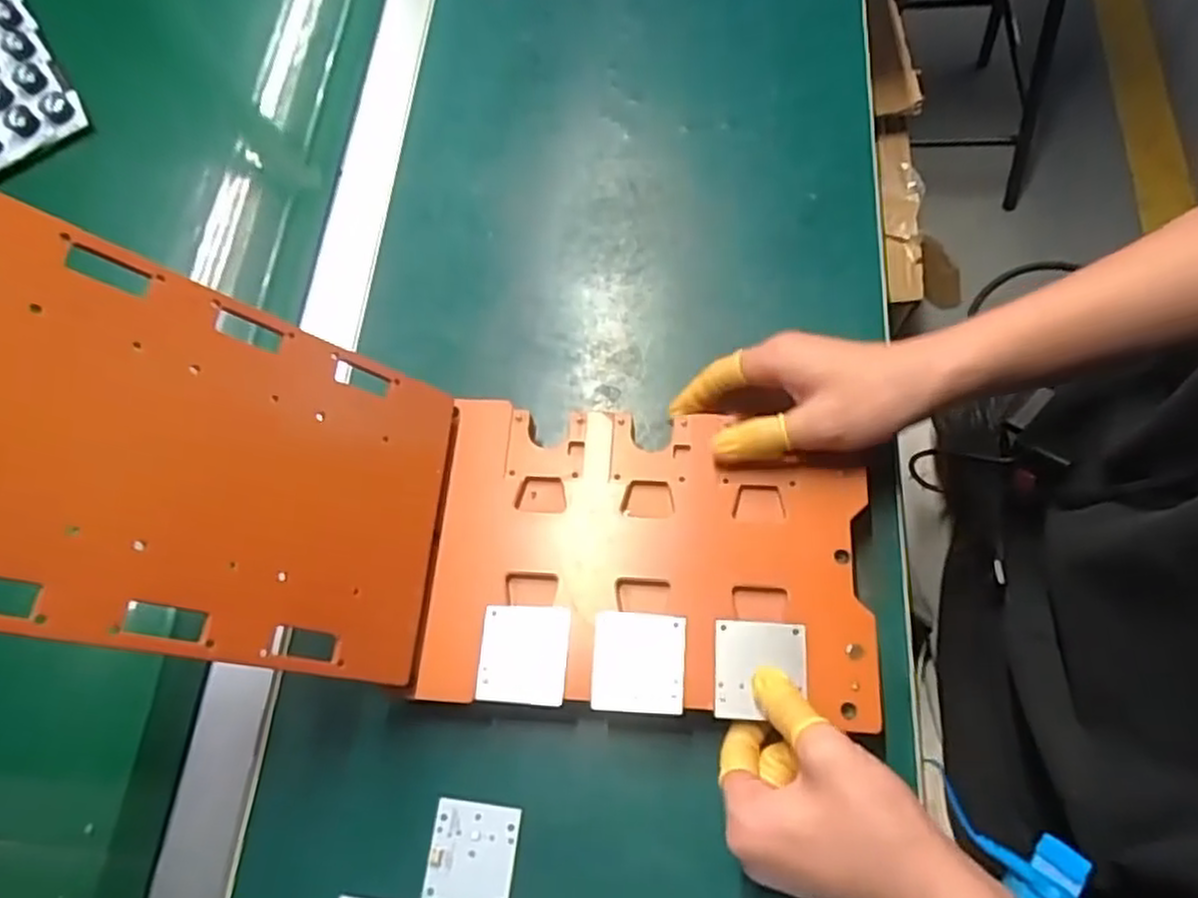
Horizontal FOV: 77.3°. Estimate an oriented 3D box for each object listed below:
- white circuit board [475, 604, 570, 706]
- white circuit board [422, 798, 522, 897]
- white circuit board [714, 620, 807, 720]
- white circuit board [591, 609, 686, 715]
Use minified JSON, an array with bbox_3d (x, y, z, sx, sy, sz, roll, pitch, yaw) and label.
[{"bbox_3d":[-0.039,0.104,0.383,0.044,0.004,0.048,2,68,7],"label":"white circuit board"},{"bbox_3d":[-0.065,0.207,0.383,0.043,0.004,0.047,4,68,8],"label":"white circuit board"},{"bbox_3d":[0.080,0.109,0.372,0.044,0.004,0.047,3,68,4],"label":"white circuit board"},{"bbox_3d":[0.020,0.107,0.378,0.046,0.004,0.048,2,68,7],"label":"white circuit board"}]

